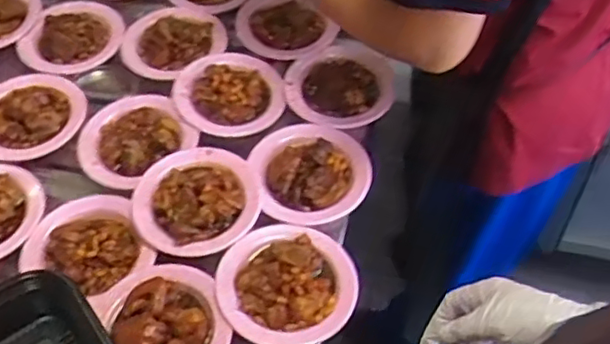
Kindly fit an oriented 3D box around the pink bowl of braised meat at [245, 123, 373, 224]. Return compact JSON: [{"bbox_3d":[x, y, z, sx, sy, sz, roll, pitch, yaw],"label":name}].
[{"bbox_3d":[0.003,0.002,0.803,0.147,0.044,0.142,-2,50,-2],"label":"pink bowl of braised meat"}]

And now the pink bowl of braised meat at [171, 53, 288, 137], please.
[{"bbox_3d":[-0.103,-0.112,0.880,0.147,0.039,0.129,-10,51,-9],"label":"pink bowl of braised meat"}]

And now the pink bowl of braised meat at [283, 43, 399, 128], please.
[{"bbox_3d":[0.052,-0.125,0.892,0.153,0.049,0.145,-2,50,-2],"label":"pink bowl of braised meat"}]

